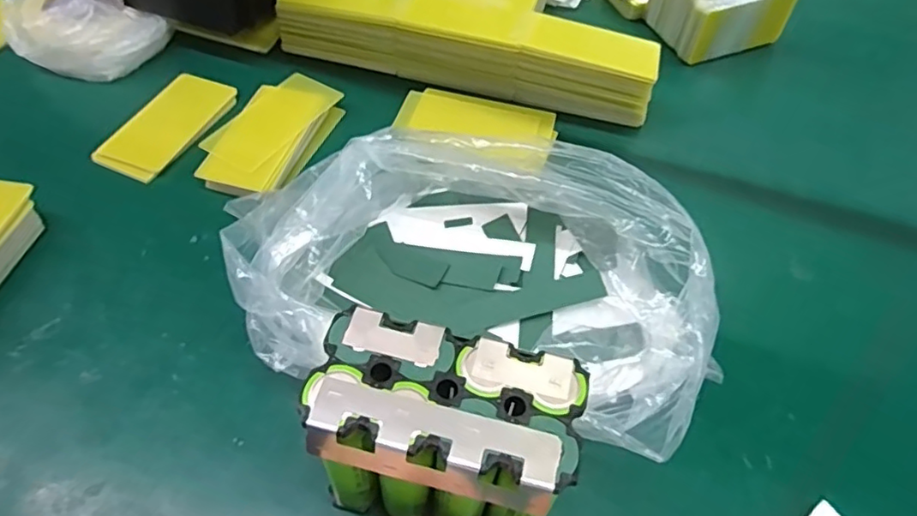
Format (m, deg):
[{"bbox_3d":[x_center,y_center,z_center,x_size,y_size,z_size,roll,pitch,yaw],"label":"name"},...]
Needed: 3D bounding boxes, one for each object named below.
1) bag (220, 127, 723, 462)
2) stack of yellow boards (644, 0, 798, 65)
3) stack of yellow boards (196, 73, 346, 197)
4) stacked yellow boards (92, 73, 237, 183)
[{"bbox_3d":[0.008,0.010,0.434,0.323,0.122,0.205,15,53,8],"label":"bag"},{"bbox_3d":[0.324,-0.315,0.731,0.147,0.086,0.100,-16,55,-15],"label":"stack of yellow boards"},{"bbox_3d":[-0.189,-0.124,0.596,0.094,0.030,0.163,14,53,7],"label":"stack of yellow boards"},{"bbox_3d":[-0.298,-0.138,0.607,0.078,0.010,0.147,19,54,11],"label":"stacked yellow boards"}]

